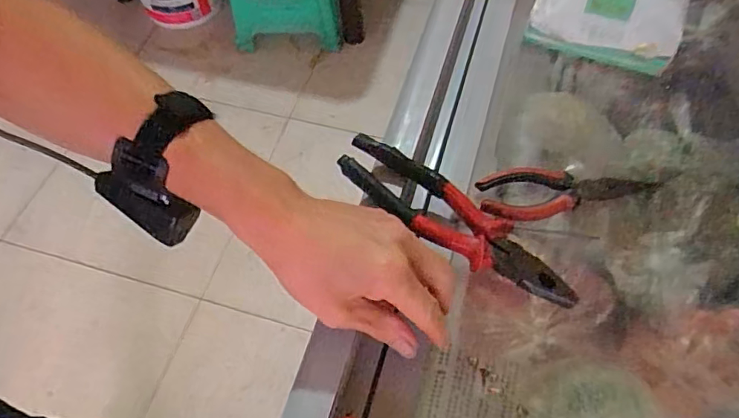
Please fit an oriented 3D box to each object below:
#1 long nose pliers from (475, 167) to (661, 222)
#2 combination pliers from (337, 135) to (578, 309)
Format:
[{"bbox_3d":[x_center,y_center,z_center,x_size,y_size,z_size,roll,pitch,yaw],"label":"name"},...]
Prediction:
[{"bbox_3d":[0.171,-0.014,0.446,0.148,0.020,0.048,0,61,3],"label":"long nose pliers"},{"bbox_3d":[0.071,0.008,0.418,0.212,0.036,0.056,27,65,17],"label":"combination pliers"}]

